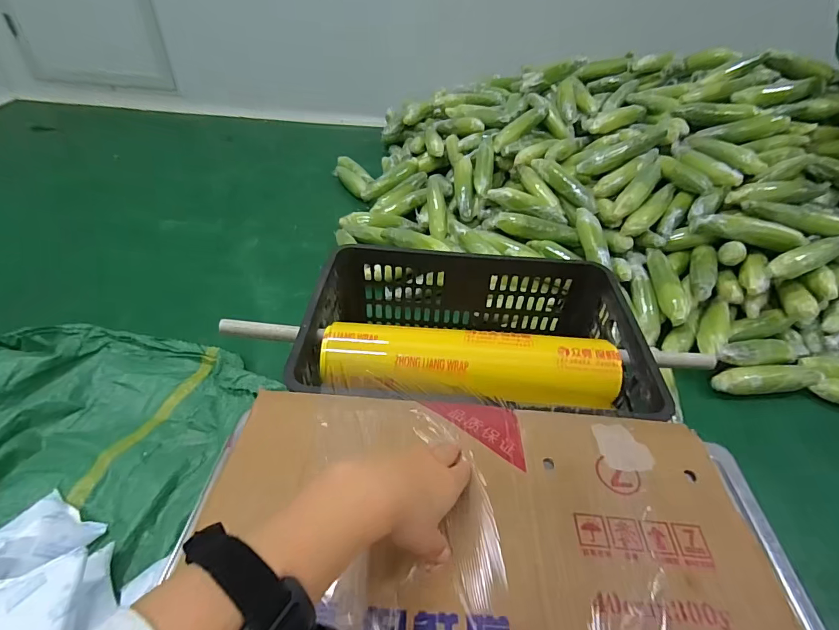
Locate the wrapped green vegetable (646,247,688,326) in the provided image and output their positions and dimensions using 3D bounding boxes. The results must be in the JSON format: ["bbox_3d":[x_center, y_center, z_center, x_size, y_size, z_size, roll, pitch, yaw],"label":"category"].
[{"bbox_3d":[0.568,-0.074,0.963,0.044,0.043,0.205,3,56,-1],"label":"wrapped green vegetable"}]

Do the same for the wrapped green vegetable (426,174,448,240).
[{"bbox_3d":[0.049,-0.321,1.227,0.053,0.037,0.214,-2,74,-6],"label":"wrapped green vegetable"}]

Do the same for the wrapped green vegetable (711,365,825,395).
[{"bbox_3d":[0.709,0.125,0.839,0.205,0.065,0.058,-2,43,-6],"label":"wrapped green vegetable"}]

